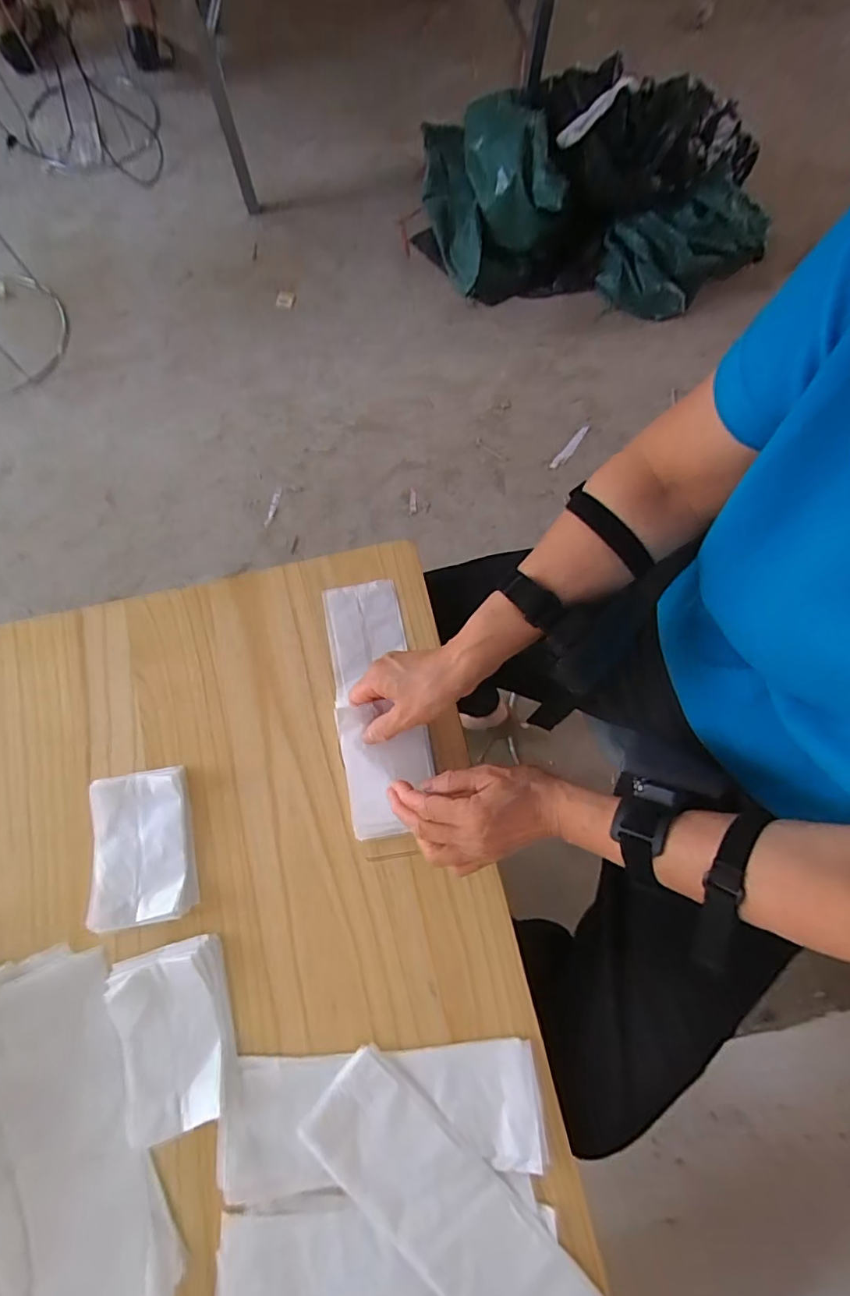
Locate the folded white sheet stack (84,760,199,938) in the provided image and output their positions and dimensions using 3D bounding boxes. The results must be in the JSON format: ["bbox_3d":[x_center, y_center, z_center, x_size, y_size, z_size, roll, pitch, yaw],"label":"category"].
[{"bbox_3d":[-0.258,0.181,0.484,0.087,0.017,0.129,-9,73,-4],"label":"folded white sheet stack"}]

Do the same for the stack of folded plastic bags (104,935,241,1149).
[{"bbox_3d":[-0.209,0.323,0.444,0.090,0.018,0.133,-16,74,-6],"label":"stack of folded plastic bags"}]

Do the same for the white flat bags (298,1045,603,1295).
[{"bbox_3d":[0.017,0.433,0.407,0.244,0.009,0.084,39,76,10],"label":"white flat bags"}]

